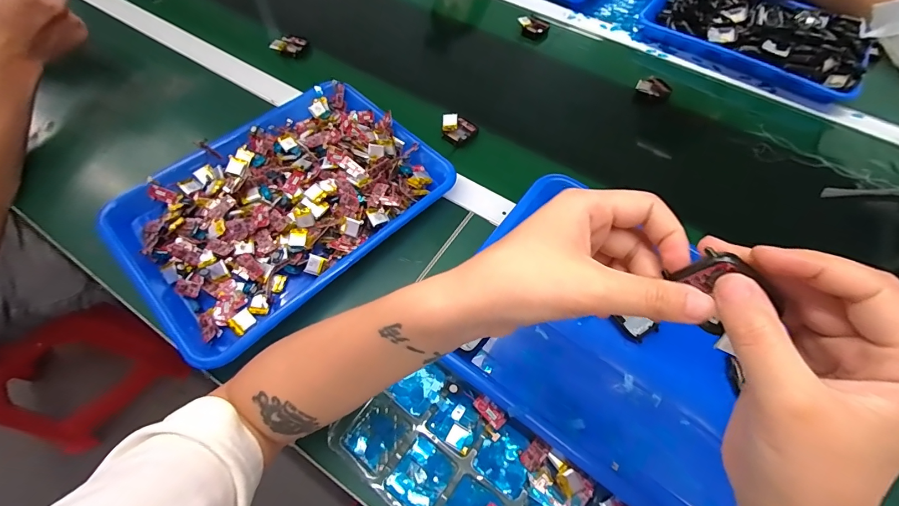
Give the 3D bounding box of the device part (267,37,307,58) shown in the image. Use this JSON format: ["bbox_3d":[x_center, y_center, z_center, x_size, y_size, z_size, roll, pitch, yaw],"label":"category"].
[{"bbox_3d":[-0.251,-0.324,0.611,0.055,0.019,0.028,-23,63,-15],"label":"device part"}]

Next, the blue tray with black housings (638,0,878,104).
[{"bbox_3d":[0.480,-0.357,0.620,0.322,0.047,0.195,38,65,18],"label":"blue tray with black housings"}]

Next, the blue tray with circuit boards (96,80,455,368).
[{"bbox_3d":[-0.184,-0.060,0.440,0.250,0.042,0.332,41,66,19],"label":"blue tray with circuit boards"}]

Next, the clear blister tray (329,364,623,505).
[{"bbox_3d":[0.033,0.192,0.311,0.247,0.025,0.111,36,64,17],"label":"clear blister tray"}]

